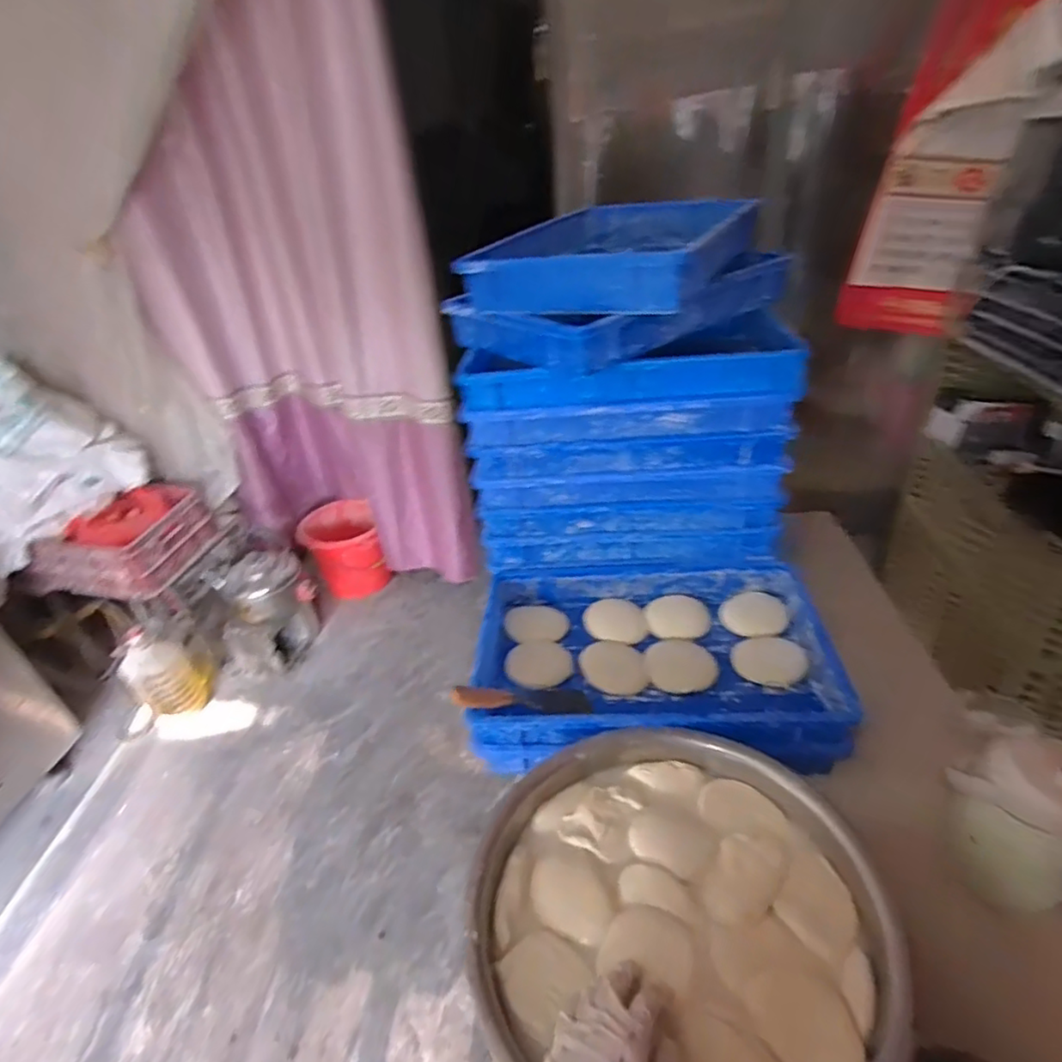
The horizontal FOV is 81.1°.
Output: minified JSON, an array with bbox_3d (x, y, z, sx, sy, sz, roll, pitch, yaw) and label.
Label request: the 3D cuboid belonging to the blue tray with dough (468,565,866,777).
[{"bbox_3d":[0.174,0.177,0.907,0.481,0.076,0.343,-1,32,8],"label":"blue tray with dough"}]

